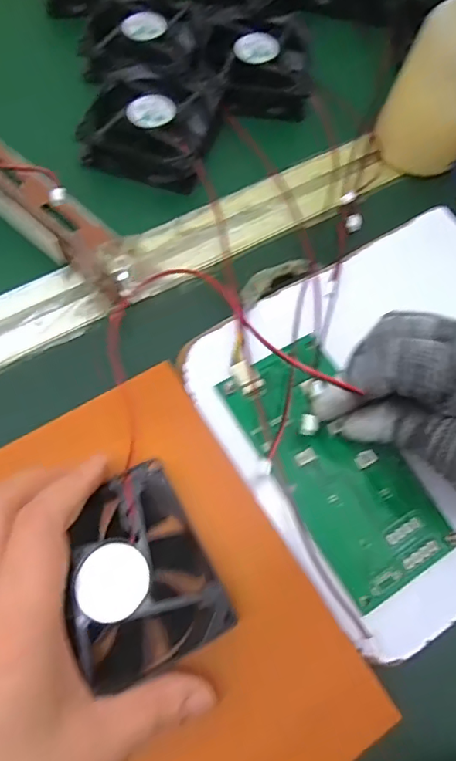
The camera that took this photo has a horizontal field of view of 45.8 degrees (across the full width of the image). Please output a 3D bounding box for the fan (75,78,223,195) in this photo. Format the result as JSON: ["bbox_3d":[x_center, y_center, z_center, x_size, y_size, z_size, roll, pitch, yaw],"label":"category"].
[{"bbox_3d":[-0.050,-0.175,0.375,0.079,0.030,0.086,19,64,8],"label":"fan"}]

